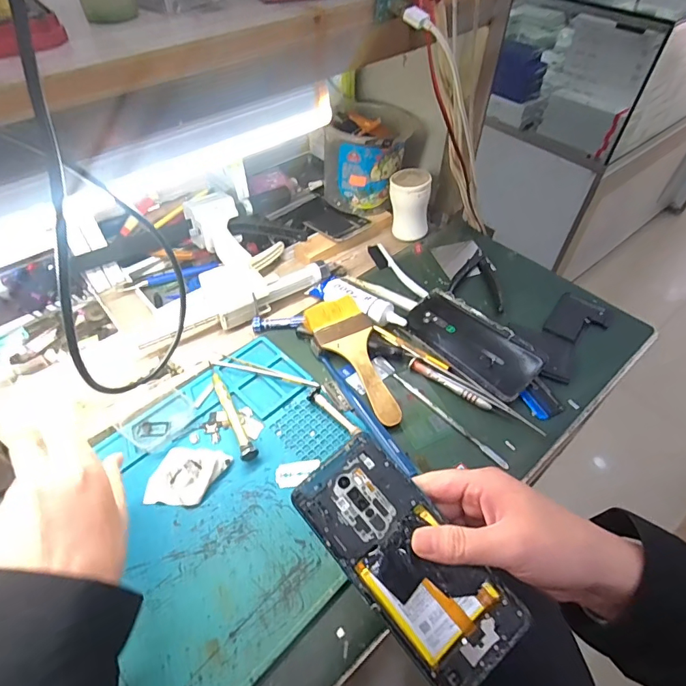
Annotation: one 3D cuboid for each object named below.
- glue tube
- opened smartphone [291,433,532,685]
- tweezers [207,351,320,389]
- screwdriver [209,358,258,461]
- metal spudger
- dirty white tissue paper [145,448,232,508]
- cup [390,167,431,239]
[{"bbox_3d":[0.020,-0.050,0.531,0.126,0.022,0.037,34,57,25],"label":"glue tube"},{"bbox_3d":[0.040,0.140,0.293,0.071,0.004,0.156,-39,70,-12],"label":"opened smartphone"},{"bbox_3d":[-0.083,0.031,0.475,0.121,0.008,0.018,15,51,12],"label":"tweezers"},{"bbox_3d":[-0.113,0.063,0.443,0.016,0.014,0.122,-21,53,-17],"label":"screwdriver"},{"bbox_3d":[0.094,0.067,0.452,0.011,0.007,0.173,-33,58,-25],"label":"metal spudger"},{"bbox_3d":[-0.139,0.118,0.395,0.067,0.016,0.046,1,50,0],"label":"dirty white tissue paper"},{"bbox_3d":[0.092,-0.190,0.612,0.058,0.082,0.048,4,50,3],"label":"cup"}]

